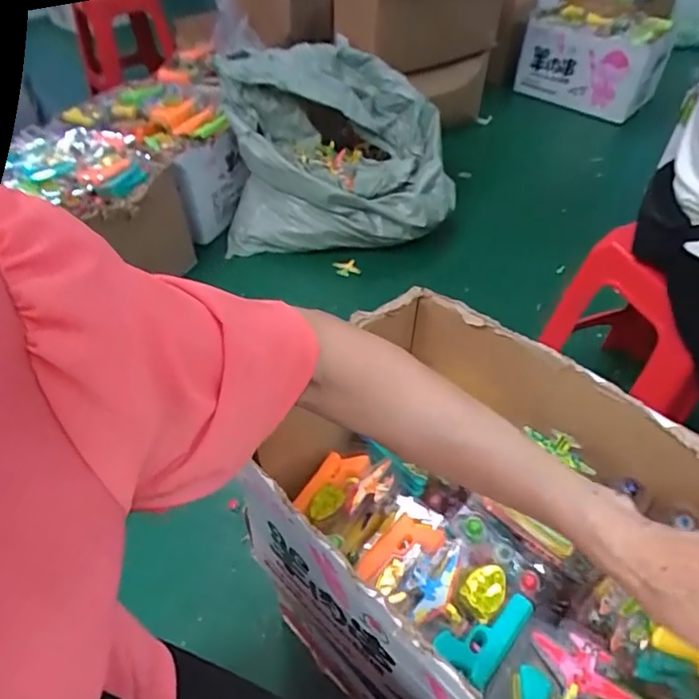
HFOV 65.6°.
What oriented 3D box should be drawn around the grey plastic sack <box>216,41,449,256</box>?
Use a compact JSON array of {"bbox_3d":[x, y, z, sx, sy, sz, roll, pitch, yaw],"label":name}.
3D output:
[{"bbox_3d":[-0.043,-0.593,1.611,0.646,0.450,0.442,2,47,1],"label":"grey plastic sack"}]

